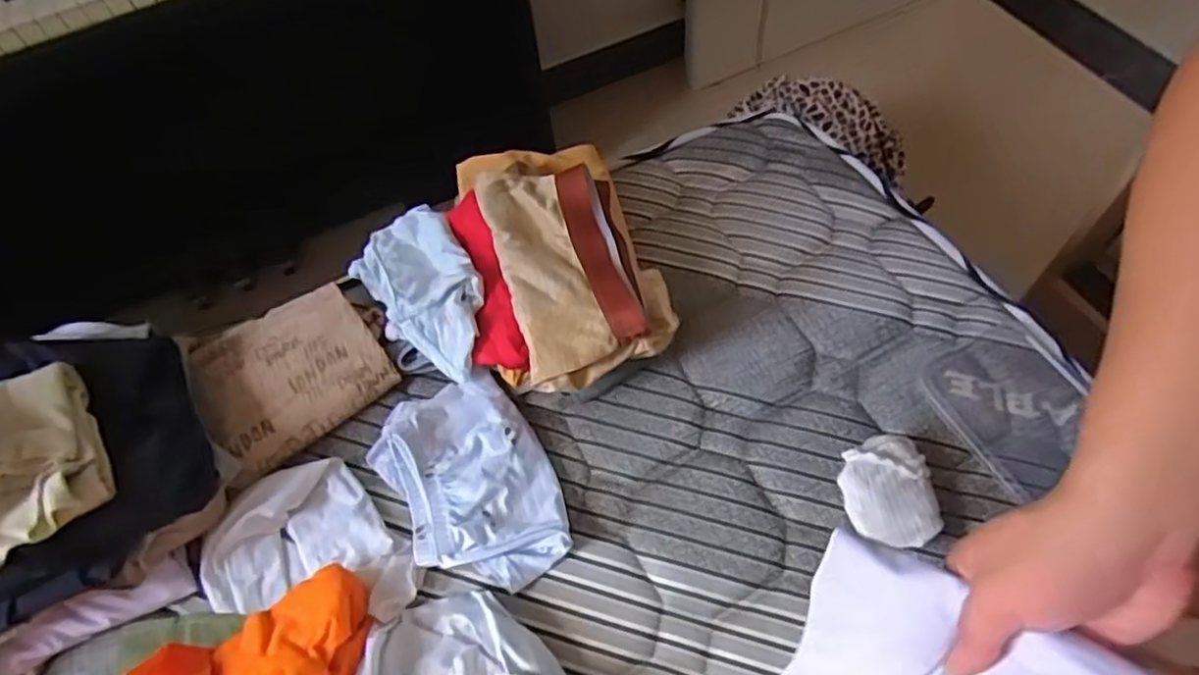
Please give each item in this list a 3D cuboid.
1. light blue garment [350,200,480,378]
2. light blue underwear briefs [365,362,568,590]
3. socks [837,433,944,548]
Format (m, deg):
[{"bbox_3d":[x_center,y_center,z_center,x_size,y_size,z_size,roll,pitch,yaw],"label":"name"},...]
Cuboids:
[{"bbox_3d":[-0.166,-0.048,0.660,0.102,0.043,0.194,-30,60,-13],"label":"light blue garment"},{"bbox_3d":[-0.109,0.122,0.591,0.126,0.031,0.187,-30,60,-13],"label":"light blue underwear briefs"},{"bbox_3d":[0.230,0.124,0.558,0.074,0.043,0.086,-5,58,3],"label":"socks"}]

